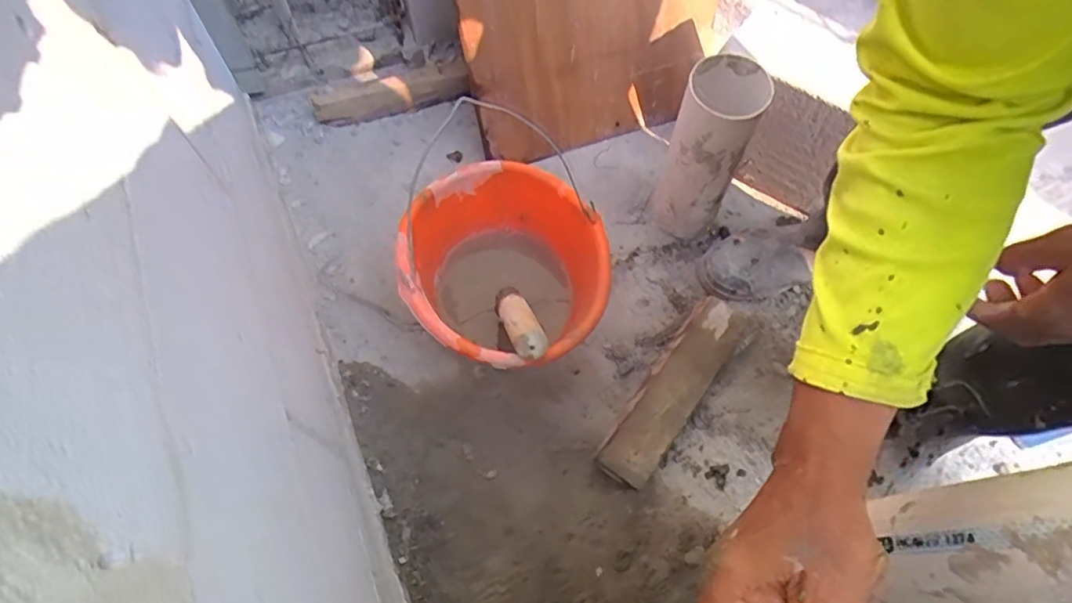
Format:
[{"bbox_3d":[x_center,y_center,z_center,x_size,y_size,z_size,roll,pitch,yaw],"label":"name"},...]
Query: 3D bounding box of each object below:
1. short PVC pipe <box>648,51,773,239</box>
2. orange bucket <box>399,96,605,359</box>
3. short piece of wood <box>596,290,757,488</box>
[{"bbox_3d":[0.200,-0.167,0.725,0.083,0.256,0.091,22,66,8],"label":"short PVC pipe"},{"bbox_3d":[-0.037,-0.023,0.706,0.220,0.220,0.243,12,65,4],"label":"orange bucket"},{"bbox_3d":[0.170,0.100,0.712,0.080,0.054,0.283,38,69,15],"label":"short piece of wood"}]

